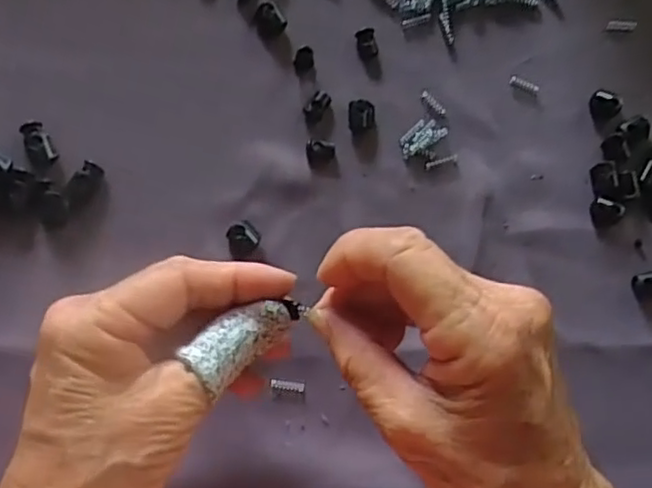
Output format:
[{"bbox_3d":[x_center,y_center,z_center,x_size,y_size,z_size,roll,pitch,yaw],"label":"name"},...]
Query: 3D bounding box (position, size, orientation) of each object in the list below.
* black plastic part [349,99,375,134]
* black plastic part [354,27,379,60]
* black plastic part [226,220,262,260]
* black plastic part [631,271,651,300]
[{"bbox_3d":[0.018,-0.063,0.333,0.013,0.005,0.016,-1,84,-8],"label":"black plastic part"},{"bbox_3d":[0.021,-0.102,0.338,0.010,0.005,0.016,-17,86,-9],"label":"black plastic part"},{"bbox_3d":[-0.038,-0.002,0.319,0.015,0.007,0.016,-16,86,-9],"label":"black plastic part"},{"bbox_3d":[0.161,0.020,0.336,0.015,0.009,0.013,-16,86,-9],"label":"black plastic part"}]

